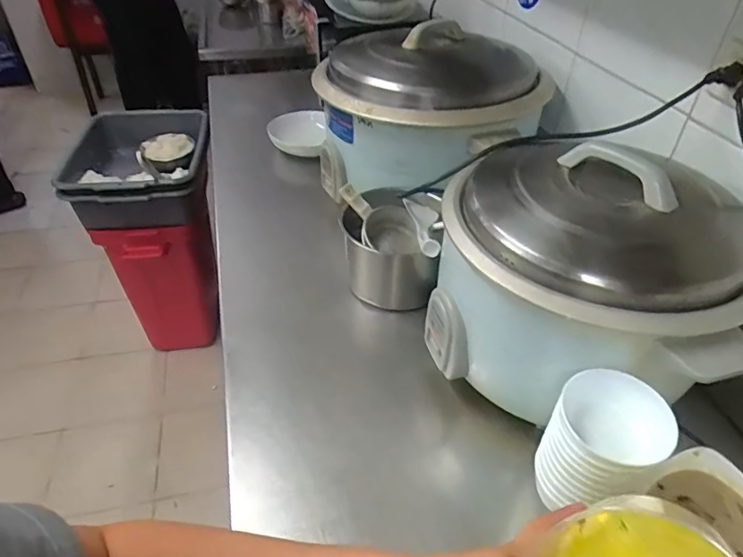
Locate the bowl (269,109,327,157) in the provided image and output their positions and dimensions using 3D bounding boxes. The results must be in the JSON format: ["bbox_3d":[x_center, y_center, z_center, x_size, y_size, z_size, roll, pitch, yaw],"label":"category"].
[{"bbox_3d":[-0.180,-0.362,1.249,0.140,0.060,0.165,-2,41,-4],"label":"bowl"}]

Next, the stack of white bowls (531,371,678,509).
[{"bbox_3d":[0.230,0.173,0.523,0.104,0.121,0.104,-29,49,-30],"label":"stack of white bowls"}]

